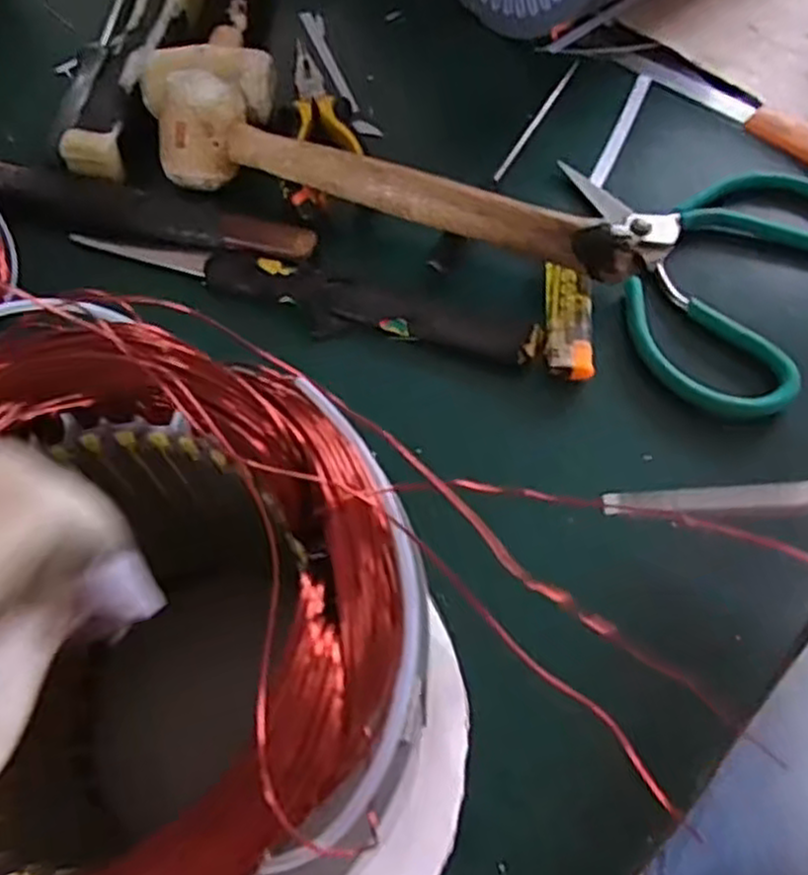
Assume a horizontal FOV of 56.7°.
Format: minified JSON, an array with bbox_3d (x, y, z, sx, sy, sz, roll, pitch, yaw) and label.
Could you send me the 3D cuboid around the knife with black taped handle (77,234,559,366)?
[{"bbox_3d":[-0.056,-0.078,0.392,0.254,0.015,0.031,17,64,8],"label":"knife with black taped handle"}]

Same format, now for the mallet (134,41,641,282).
[{"bbox_3d":[-0.014,-0.158,0.412,0.288,0.049,0.090,16,64,8],"label":"mallet"}]

